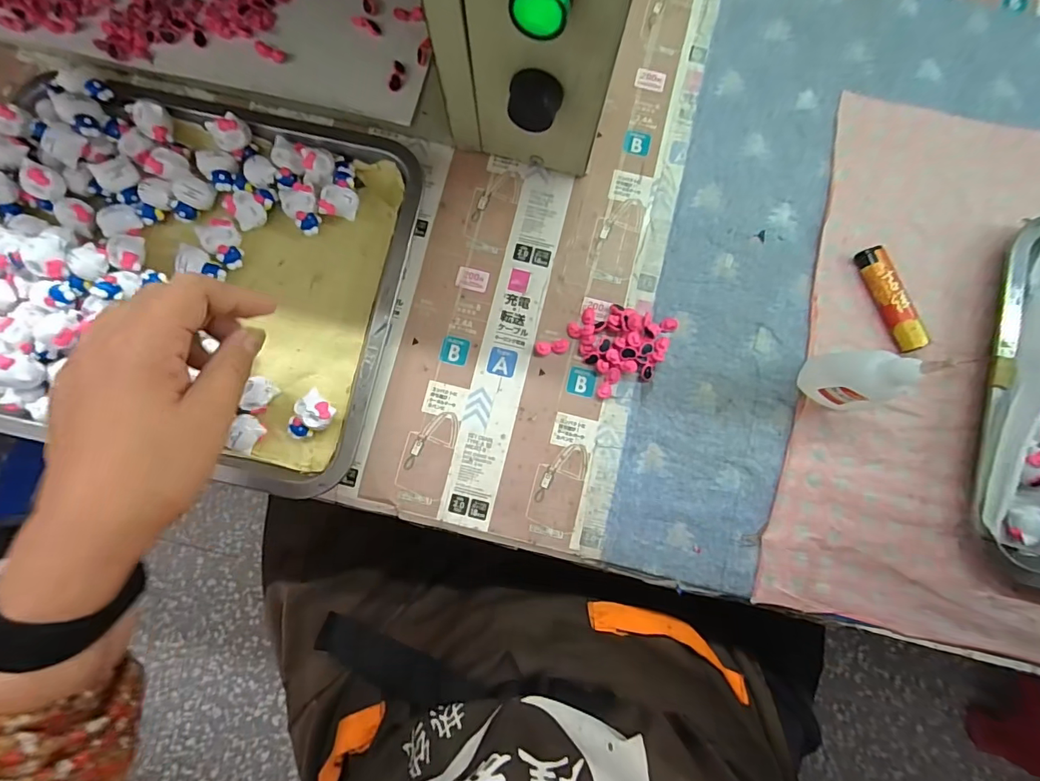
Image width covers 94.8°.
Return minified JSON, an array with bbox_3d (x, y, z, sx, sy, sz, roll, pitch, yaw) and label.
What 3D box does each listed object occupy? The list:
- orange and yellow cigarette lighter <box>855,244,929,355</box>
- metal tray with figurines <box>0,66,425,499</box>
[{"bbox_3d":[0.271,-0.067,0.348,0.020,0.017,0.079,-18,83,-2],"label":"orange and yellow cigarette lighter"},{"bbox_3d":[-0.239,-0.084,0.338,0.305,0.039,0.262,13,83,2],"label":"metal tray with figurines"}]

